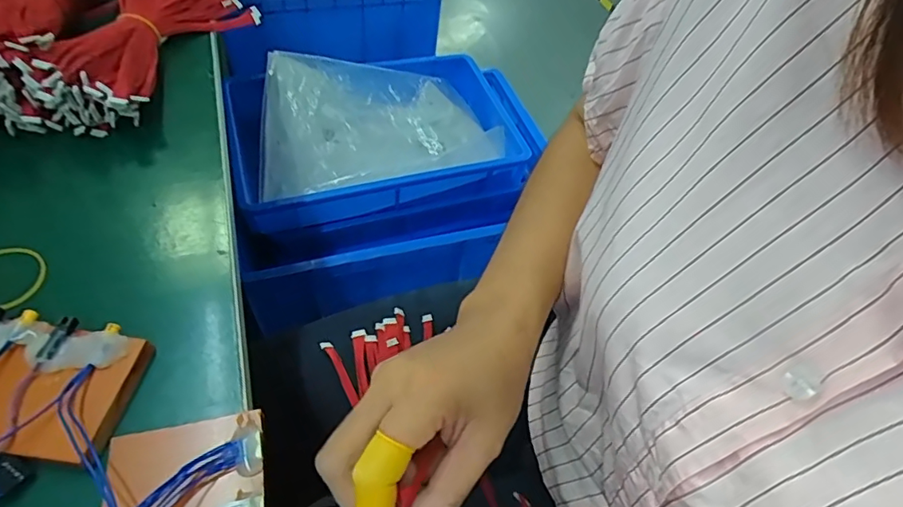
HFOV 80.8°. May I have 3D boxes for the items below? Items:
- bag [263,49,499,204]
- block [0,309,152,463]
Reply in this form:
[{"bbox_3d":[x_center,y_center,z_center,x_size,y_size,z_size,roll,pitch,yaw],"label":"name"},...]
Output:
[{"bbox_3d":[-0.123,-0.208,0.855,0.370,0.105,0.264,-11,53,-14],"label":"bag"},{"bbox_3d":[-0.236,0.068,0.287,0.115,0.018,0.073,7,51,0],"label":"block"}]

